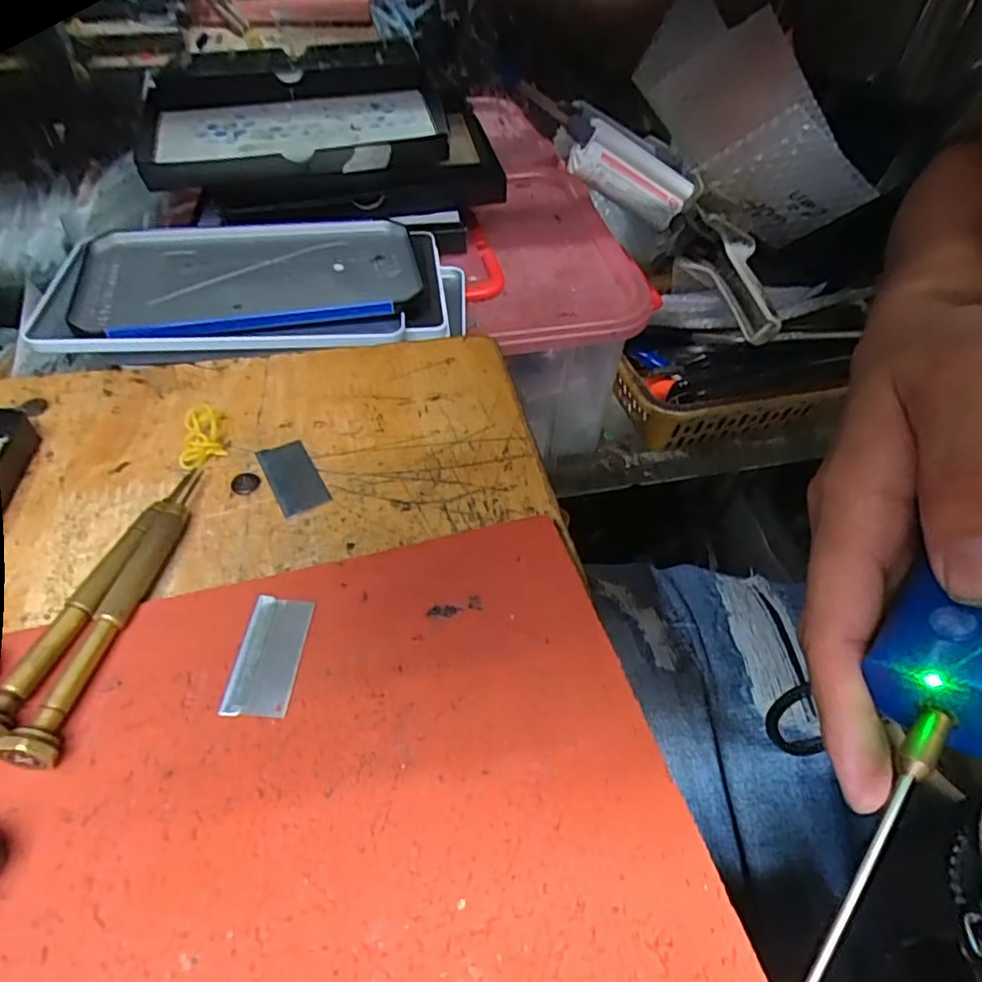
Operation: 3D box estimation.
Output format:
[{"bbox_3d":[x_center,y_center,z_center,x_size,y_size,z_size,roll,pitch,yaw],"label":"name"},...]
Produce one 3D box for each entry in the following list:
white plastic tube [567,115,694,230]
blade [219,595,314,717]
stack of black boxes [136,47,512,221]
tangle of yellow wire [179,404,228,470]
[{"bbox_3d":[0.110,-0.249,0.491,0.102,0.042,0.014,18,42,-25],"label":"white plastic tube"},{"bbox_3d":[-0.068,0.049,0.189,0.019,0.004,0.038,5,47,0],"label":"blade"},{"bbox_3d":[-0.110,-0.227,0.409,0.226,0.064,0.126,-6,48,-9],"label":"stack of black boxes"},{"bbox_3d":[-0.118,-0.023,0.251,0.018,0.010,0.027,-15,50,-17],"label":"tangle of yellow wire"}]

